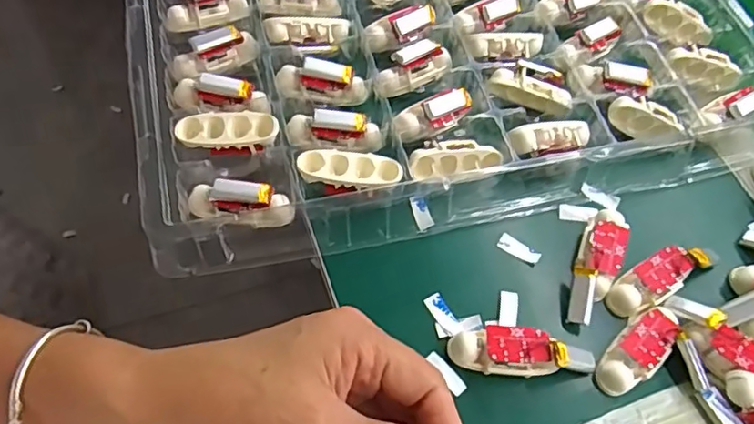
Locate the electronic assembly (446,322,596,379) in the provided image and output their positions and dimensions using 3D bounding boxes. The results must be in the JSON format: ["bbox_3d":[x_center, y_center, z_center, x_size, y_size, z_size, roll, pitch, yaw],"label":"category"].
[{"bbox_3d":[0.082,0.079,0.330,0.080,0.017,0.025,6,60,-2],"label":"electronic assembly"}]

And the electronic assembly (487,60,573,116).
[{"bbox_3d":[0.110,-0.091,0.418,0.060,0.017,0.026,14,62,-8],"label":"electronic assembly"}]

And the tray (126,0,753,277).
[{"bbox_3d":[0.034,-0.211,0.484,0.464,0.036,0.480,-10,61,-11],"label":"tray"}]

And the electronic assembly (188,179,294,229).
[{"bbox_3d":[-0.087,-0.006,0.359,0.065,0.024,0.020,8,60,-1],"label":"electronic assembly"}]

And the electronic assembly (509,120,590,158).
[{"bbox_3d":[0.119,-0.050,0.392,0.061,0.015,0.019,-8,61,-19],"label":"electronic assembly"}]

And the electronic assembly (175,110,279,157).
[{"bbox_3d":[-0.097,-0.051,0.382,0.063,0.020,0.024,5,60,-2],"label":"electronic assembly"}]

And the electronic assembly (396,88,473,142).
[{"bbox_3d":[0.039,-0.068,0.399,0.059,0.018,0.022,-23,65,-17],"label":"electronic assembly"}]

